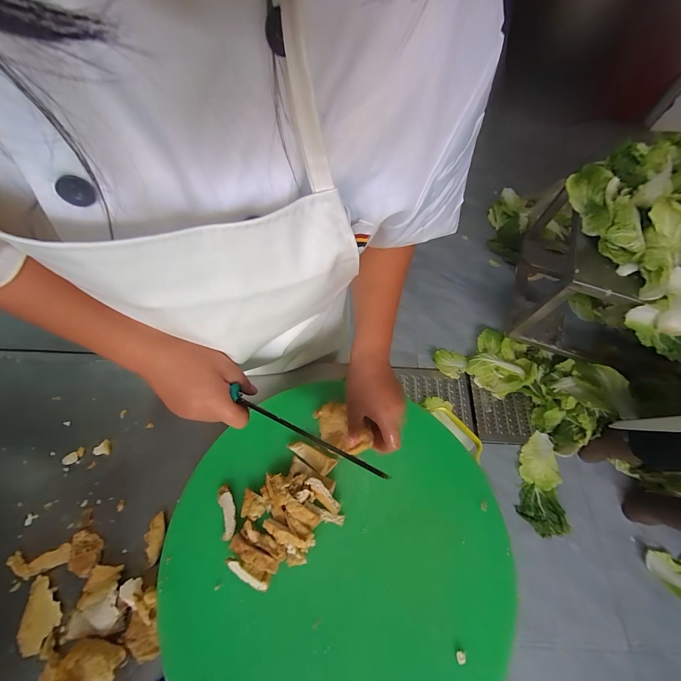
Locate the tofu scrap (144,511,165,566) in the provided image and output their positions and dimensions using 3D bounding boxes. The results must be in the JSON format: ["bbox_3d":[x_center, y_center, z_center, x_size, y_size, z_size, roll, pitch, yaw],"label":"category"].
[{"bbox_3d":[-0.239,0.253,0.383,0.023,0.005,0.057,3,64,0],"label":"tofu scrap"}]

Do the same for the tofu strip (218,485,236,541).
[{"bbox_3d":[-0.138,0.208,0.364,0.019,0.006,0.058,-15,65,-8],"label":"tofu strip"}]

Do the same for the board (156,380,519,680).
[{"bbox_3d":[-0.004,0.254,0.364,0.394,0.045,0.375,0,64,-1],"label":"board"}]

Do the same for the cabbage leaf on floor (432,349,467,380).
[{"bbox_3d":[0.499,0.105,1.363,0.155,0.033,0.131,2,64,0],"label":"cabbage leaf on floor"}]

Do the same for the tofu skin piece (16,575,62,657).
[{"bbox_3d":[-0.349,0.319,0.350,0.041,0.008,0.071,-4,64,-3],"label":"tofu skin piece"}]

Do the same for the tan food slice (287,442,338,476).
[{"bbox_3d":[-0.039,0.152,0.393,0.066,0.009,0.024,25,66,11],"label":"tan food slice"}]

